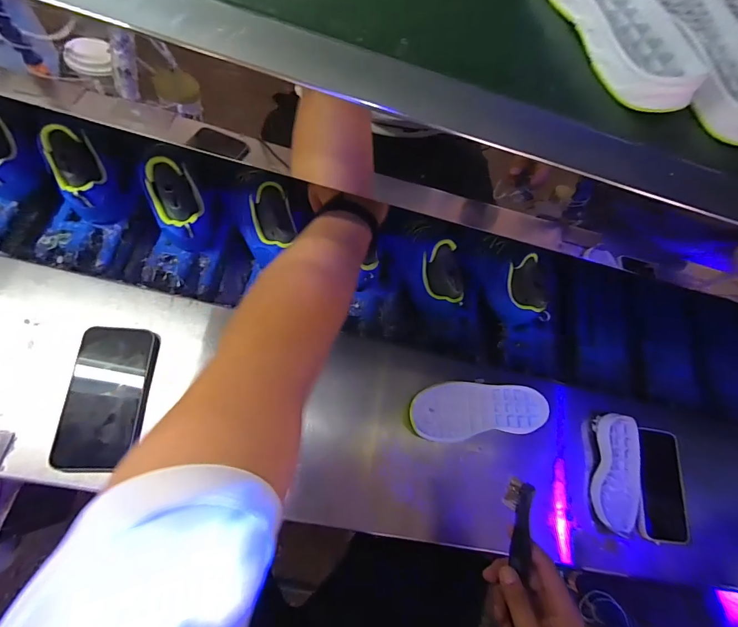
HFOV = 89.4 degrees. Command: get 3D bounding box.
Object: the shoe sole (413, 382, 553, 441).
[{"bbox_3d":[0.156,0.137,0.523,0.196,0.038,0.075,2,81,-3],"label":"shoe sole"}]

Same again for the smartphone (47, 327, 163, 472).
[{"bbox_3d":[-0.305,0.096,0.438,0.086,0.015,0.162,2,68,-10],"label":"smartphone"}]

